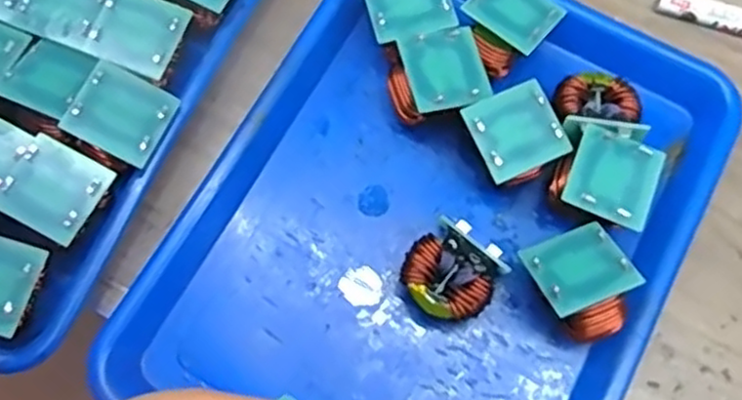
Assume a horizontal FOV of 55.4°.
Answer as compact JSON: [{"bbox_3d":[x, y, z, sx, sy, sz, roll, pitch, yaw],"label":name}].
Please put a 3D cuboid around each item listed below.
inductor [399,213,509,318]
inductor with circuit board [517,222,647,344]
[{"bbox_3d":[0.042,0.041,0.379,0.047,0.043,0.045,38,76,10],"label":"inductor"},{"bbox_3d":[0.109,0.046,0.371,0.050,0.038,0.052,-23,47,-6],"label":"inductor with circuit board"}]

